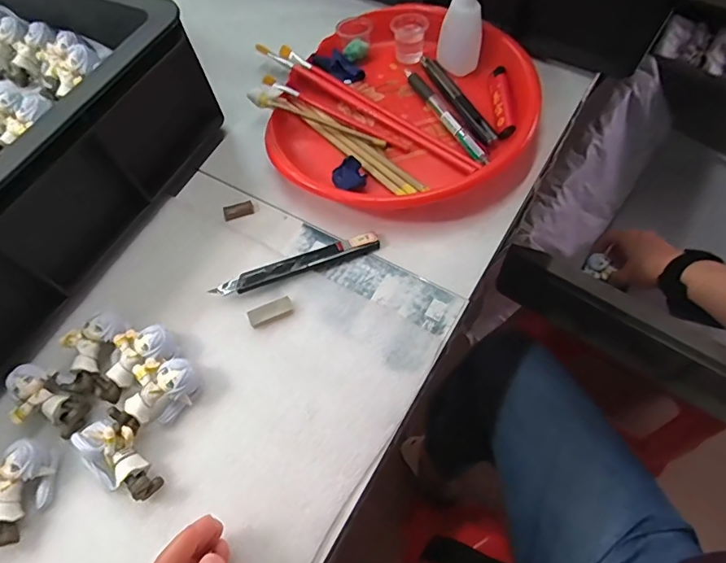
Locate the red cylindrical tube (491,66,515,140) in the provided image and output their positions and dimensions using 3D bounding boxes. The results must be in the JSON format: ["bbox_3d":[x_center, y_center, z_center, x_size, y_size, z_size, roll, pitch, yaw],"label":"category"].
[{"bbox_3d":[0.132,-0.170,0.452,0.014,0.017,0.085,0,62,5],"label":"red cylindrical tube"}]

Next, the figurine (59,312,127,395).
[{"bbox_3d":[-0.205,0.051,0.359,0.034,0.027,0.064,15,65,10],"label":"figurine"}]

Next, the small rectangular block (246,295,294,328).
[{"bbox_3d":[-0.072,0.024,0.372,0.035,0.006,0.014,-26,65,-10],"label":"small rectangular block"}]

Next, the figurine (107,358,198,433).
[{"bbox_3d":[-0.146,0.080,0.338,0.040,0.026,0.055,28,68,15],"label":"figurine"}]

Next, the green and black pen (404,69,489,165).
[{"bbox_3d":[0.077,-0.159,0.447,0.013,0.013,0.134,-27,63,-9],"label":"green and black pen"}]

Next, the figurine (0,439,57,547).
[{"bbox_3d":[-0.232,0.140,0.315,0.038,0.027,0.061,1,64,3],"label":"figurine"}]

